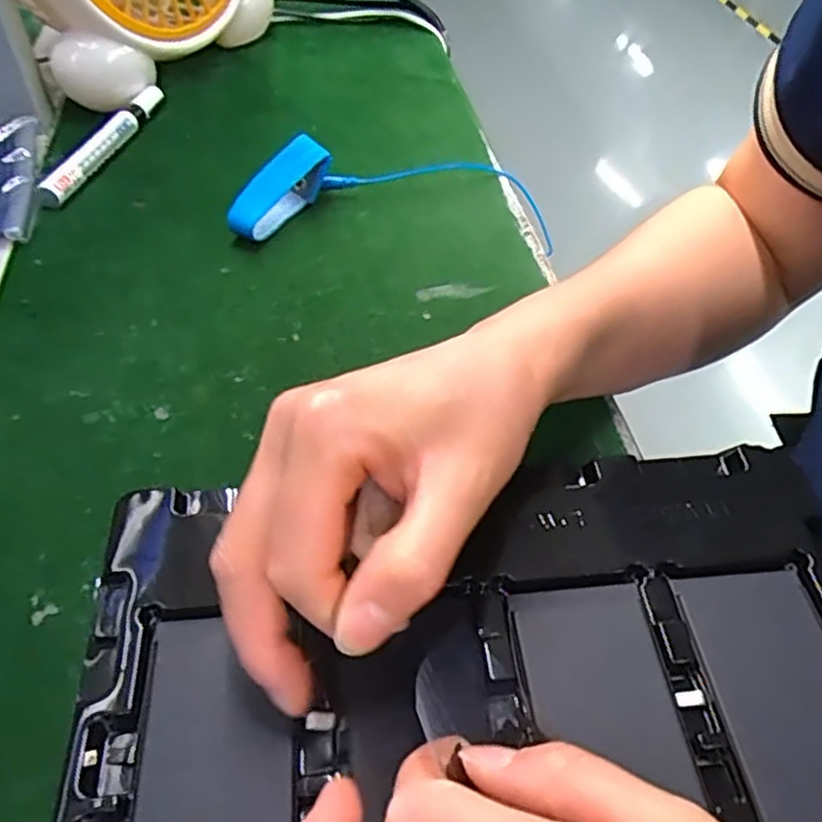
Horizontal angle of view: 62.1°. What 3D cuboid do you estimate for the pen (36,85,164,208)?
[{"bbox_3d":[-0.199,-0.177,0.447,0.016,0.019,0.142,9,49,5],"label":"pen"}]

